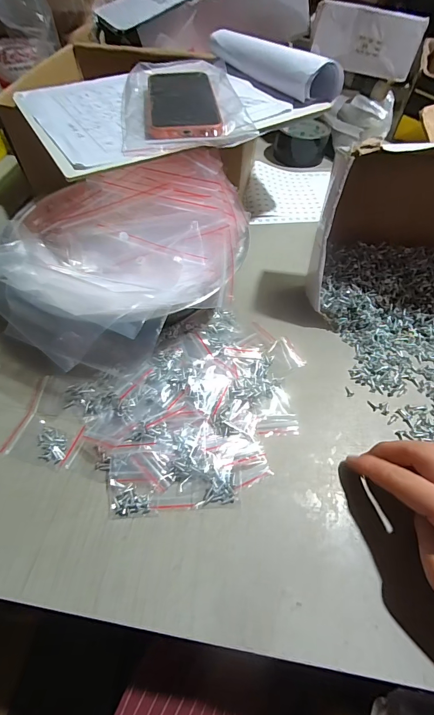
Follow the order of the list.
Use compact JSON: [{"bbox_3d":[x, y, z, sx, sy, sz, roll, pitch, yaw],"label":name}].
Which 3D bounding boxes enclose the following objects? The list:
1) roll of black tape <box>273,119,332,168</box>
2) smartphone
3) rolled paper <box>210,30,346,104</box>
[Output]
[{"bbox_3d":[0.152,-0.382,0.605,0.088,0.049,0.088,1,56,-1],"label":"roll of black tape"},{"bbox_3d":[-0.039,-0.289,0.380,0.075,0.008,0.157,-6,59,-2],"label":"smartphone"},{"bbox_3d":[0.068,-0.383,0.433,0.057,0.036,0.196,-31,62,-20],"label":"rolled paper"}]

